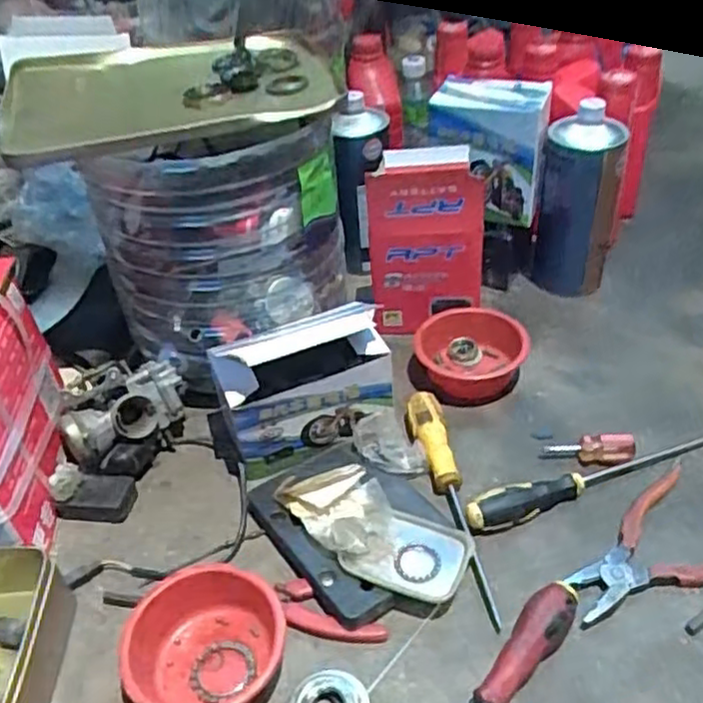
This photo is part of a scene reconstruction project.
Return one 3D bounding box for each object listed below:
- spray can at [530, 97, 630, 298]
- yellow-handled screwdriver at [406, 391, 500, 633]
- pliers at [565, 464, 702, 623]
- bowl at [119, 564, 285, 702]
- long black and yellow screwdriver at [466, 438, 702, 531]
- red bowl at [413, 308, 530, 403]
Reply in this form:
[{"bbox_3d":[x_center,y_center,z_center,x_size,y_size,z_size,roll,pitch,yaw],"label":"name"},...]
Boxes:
[{"bbox_3d":[0.264,-0.174,0.836,0.089,0.208,0.069,11,43,17],"label":"spray can"},{"bbox_3d":[0.084,0.126,0.636,0.032,0.030,0.238,-7,40,-3],"label":"yellow-handled screwdriver"},{"bbox_3d":[0.254,0.156,0.591,0.182,0.009,0.101,-16,42,-14],"label":"pliers"},{"bbox_3d":[-0.109,0.224,0.532,0.110,0.051,0.111,-3,40,2],"label":"bowl"},{"bbox_3d":[0.261,0.101,0.649,0.336,0.025,0.028,-15,42,-13],"label":"long black and yellow screwdriver"},{"bbox_3d":[0.126,-0.003,0.755,0.116,0.063,0.105,-5,40,0],"label":"red bowl"}]

